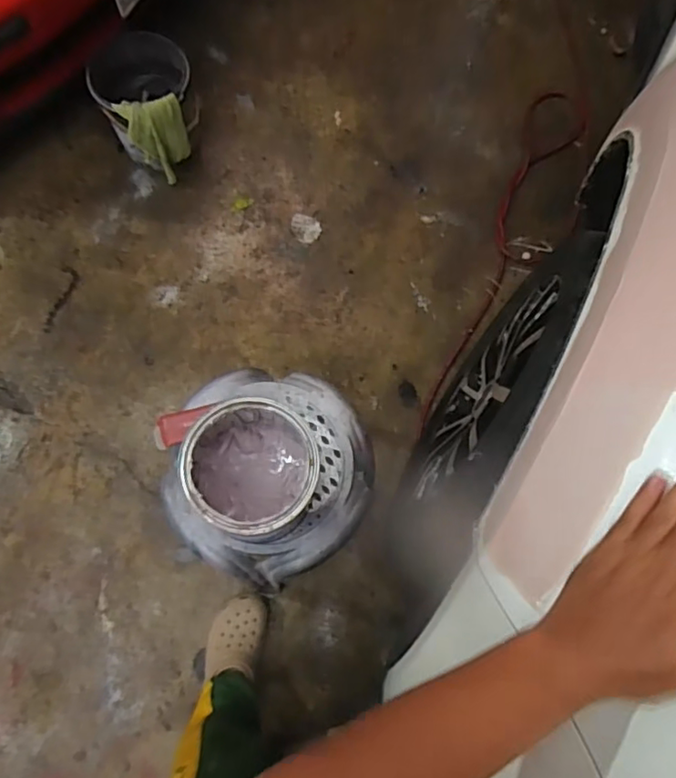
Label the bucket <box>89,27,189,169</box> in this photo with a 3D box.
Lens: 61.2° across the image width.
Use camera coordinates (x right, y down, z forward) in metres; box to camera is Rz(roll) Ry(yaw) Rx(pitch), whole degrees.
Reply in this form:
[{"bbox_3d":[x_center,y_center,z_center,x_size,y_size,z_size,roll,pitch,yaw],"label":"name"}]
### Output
[{"bbox_3d":[-0.464,-0.701,1.421,0.217,0.239,0.211,1,77,-4],"label":"bucket"}]

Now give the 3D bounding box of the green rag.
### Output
[{"bbox_3d":[-0.425,-0.600,1.371,0.130,0.216,0.072,-34,82,-11],"label":"green rag"}]

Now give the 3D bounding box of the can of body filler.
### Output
[{"bbox_3d":[-0.111,0.111,0.772,0.153,0.198,0.166,1,77,-4],"label":"can of body filler"}]

